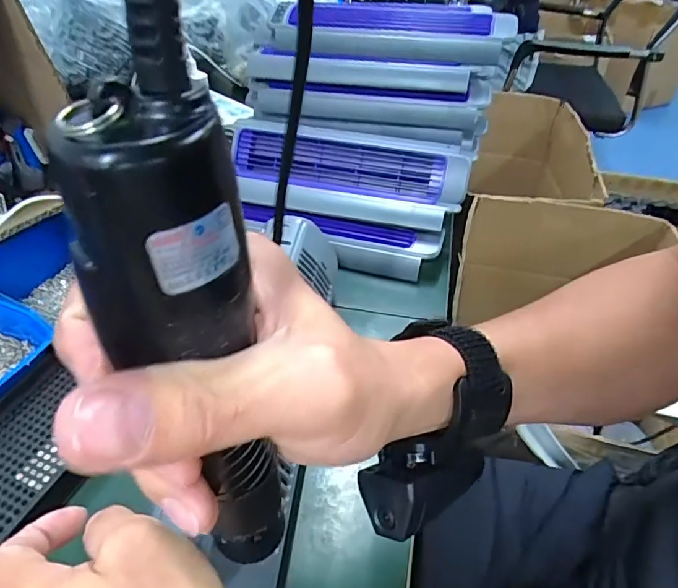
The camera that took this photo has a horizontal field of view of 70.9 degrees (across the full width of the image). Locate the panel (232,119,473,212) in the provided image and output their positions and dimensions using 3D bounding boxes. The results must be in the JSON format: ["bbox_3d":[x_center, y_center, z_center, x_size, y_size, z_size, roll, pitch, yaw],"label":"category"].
[{"bbox_3d":[0.009,-0.159,0.566,0.286,0.083,0.040,11,2,7],"label":"panel"}]

